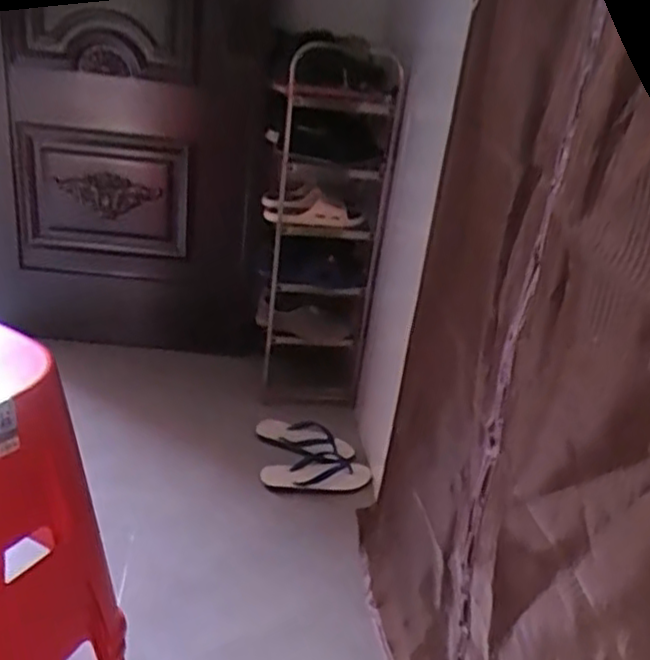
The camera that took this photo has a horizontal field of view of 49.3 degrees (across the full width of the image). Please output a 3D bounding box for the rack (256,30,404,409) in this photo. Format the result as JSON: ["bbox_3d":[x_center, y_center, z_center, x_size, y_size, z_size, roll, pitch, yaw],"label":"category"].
[{"bbox_3d":[-0.018,-0.272,1.877,0.312,0.882,0.325,6,26,-2],"label":"rack"}]

